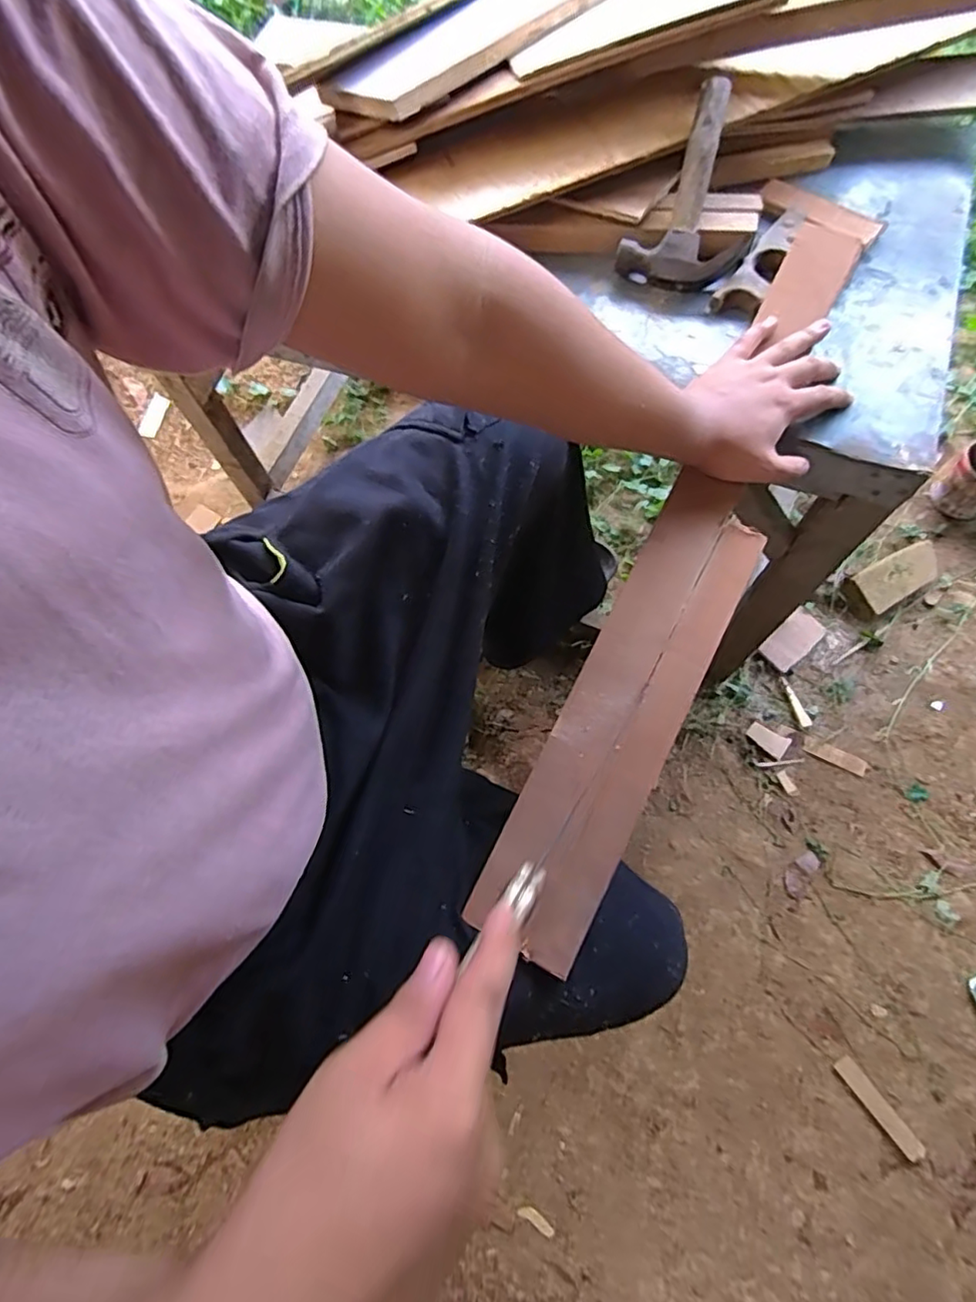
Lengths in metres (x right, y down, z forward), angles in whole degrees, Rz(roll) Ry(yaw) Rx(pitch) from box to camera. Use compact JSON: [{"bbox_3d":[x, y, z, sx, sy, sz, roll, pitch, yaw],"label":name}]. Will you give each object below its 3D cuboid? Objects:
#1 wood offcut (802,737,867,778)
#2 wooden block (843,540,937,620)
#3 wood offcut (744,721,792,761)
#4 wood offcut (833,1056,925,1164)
[{"bbox_3d":[0.580,0.175,1.006,0.101,0.008,0.029,27,78,9],"label":"wood offcut"},{"bbox_3d":[0.737,-0.131,1.089,0.189,0.038,0.083,-27,75,-5],"label":"wooden block"},{"bbox_3d":[0.477,0.152,1.029,0.066,0.009,0.040,34,79,11],"label":"wood offcut"},{"bbox_3d":[0.534,0.625,0.823,0.027,0.010,0.131,-36,63,-8],"label":"wood offcut"}]

